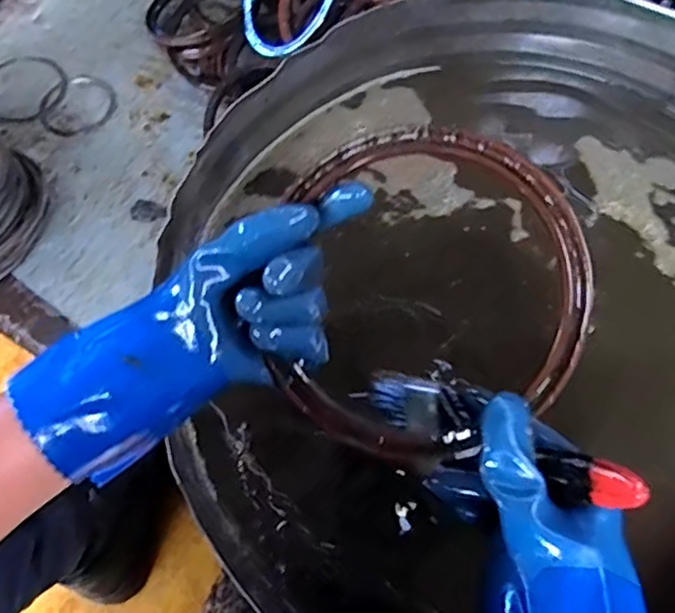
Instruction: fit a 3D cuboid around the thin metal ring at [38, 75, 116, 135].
[{"bbox_3d":[-0.413,-0.323,1.048,0.120,0.007,0.120,2,68,-5],"label":"thin metal ring"}]

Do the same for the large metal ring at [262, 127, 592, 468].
[{"bbox_3d":[0.057,0.001,0.387,0.174,0.018,0.203,6,100,4],"label":"large metal ring"}]

